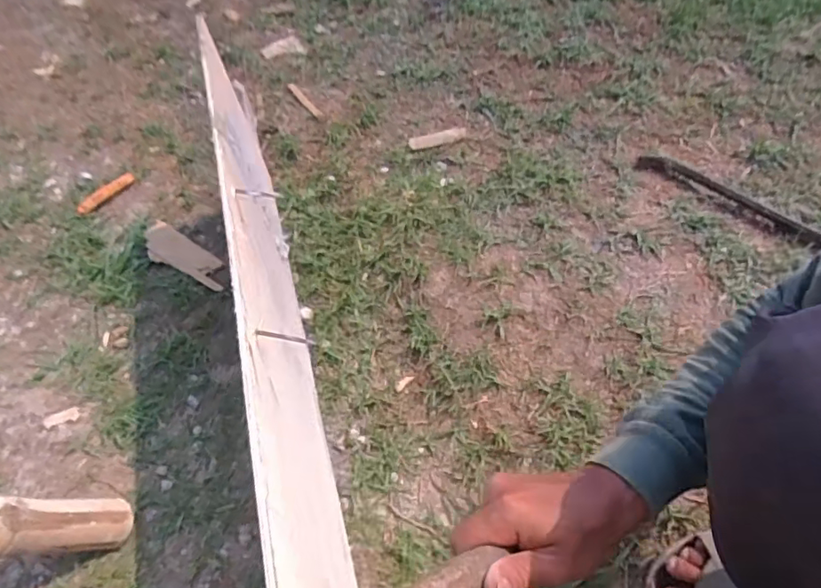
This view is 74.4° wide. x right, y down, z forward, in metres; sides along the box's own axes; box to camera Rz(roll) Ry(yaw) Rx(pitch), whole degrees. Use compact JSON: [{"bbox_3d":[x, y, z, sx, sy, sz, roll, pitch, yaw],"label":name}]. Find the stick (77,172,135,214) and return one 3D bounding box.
[{"bbox_3d":[-0.574,-0.191,1.022,0.017,0.022,0.117,31,62,25],"label":"stick"}]

